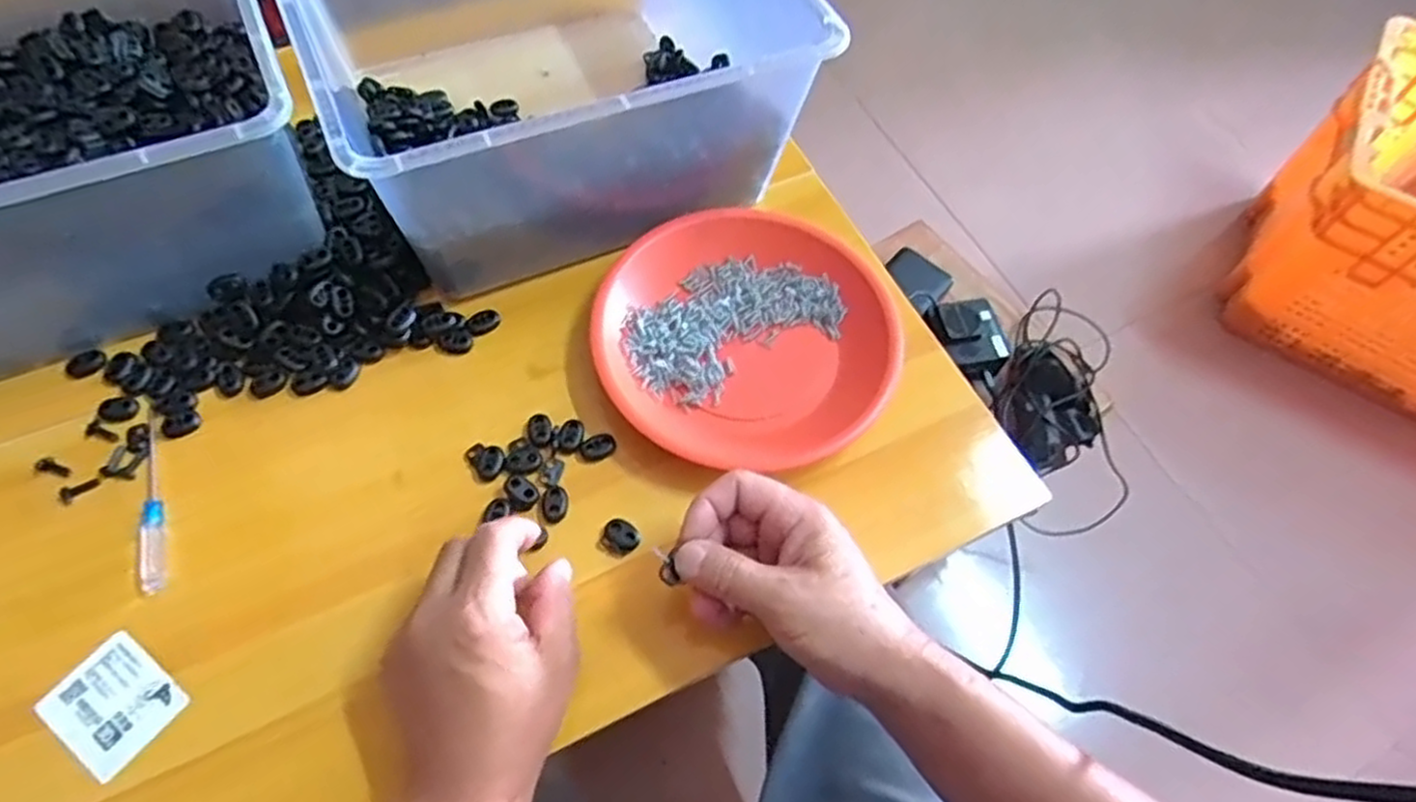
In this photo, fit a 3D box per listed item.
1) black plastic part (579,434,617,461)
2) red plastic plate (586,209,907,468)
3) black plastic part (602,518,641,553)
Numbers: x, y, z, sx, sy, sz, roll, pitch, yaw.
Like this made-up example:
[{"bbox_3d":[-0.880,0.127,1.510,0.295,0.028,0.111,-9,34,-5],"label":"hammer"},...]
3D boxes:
[{"bbox_3d":[-0.067,0.028,0.463,0.022,0.004,0.016,-22,65,-15],"label":"black plastic part"},{"bbox_3d":[0.025,-0.042,0.493,0.190,0.031,0.171,15,61,4],"label":"red plastic plate"},{"bbox_3d":[-0.050,0.077,0.437,0.021,0.004,0.017,34,64,14],"label":"black plastic part"}]

